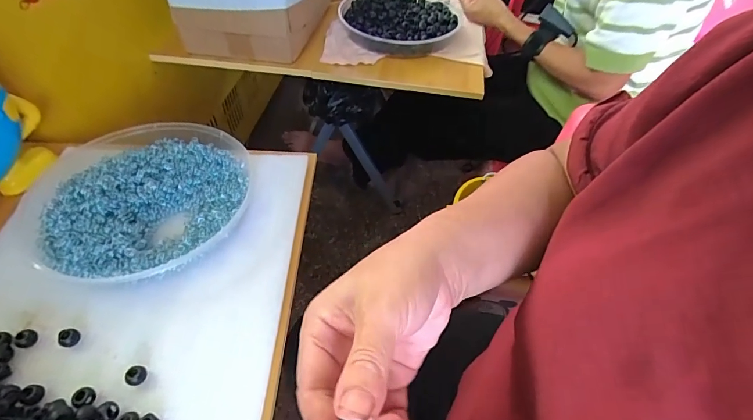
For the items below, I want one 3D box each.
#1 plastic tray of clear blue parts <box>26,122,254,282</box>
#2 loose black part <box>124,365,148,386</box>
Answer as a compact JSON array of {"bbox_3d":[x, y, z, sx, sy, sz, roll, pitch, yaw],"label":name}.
[{"bbox_3d":[-0.265,-0.021,0.442,0.228,0.025,0.227,-9,51,-11],"label":"plastic tray of clear blue parts"},{"bbox_3d":[-0.204,0.140,0.329,0.012,0.012,0.016,20,52,13],"label":"loose black part"}]

